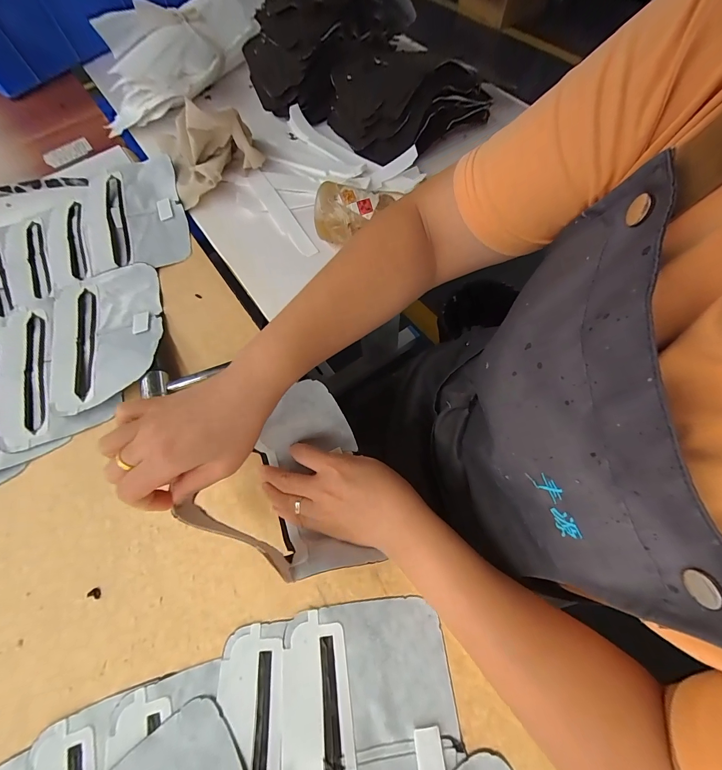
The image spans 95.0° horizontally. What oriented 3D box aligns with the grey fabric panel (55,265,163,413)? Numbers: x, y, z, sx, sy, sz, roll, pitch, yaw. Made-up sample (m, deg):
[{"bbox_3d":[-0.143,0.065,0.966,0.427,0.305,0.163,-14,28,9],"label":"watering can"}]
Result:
[{"bbox_3d":[-0.306,-0.069,0.397,0.119,0.023,0.192,-20,67,-6],"label":"grey fabric panel"}]

